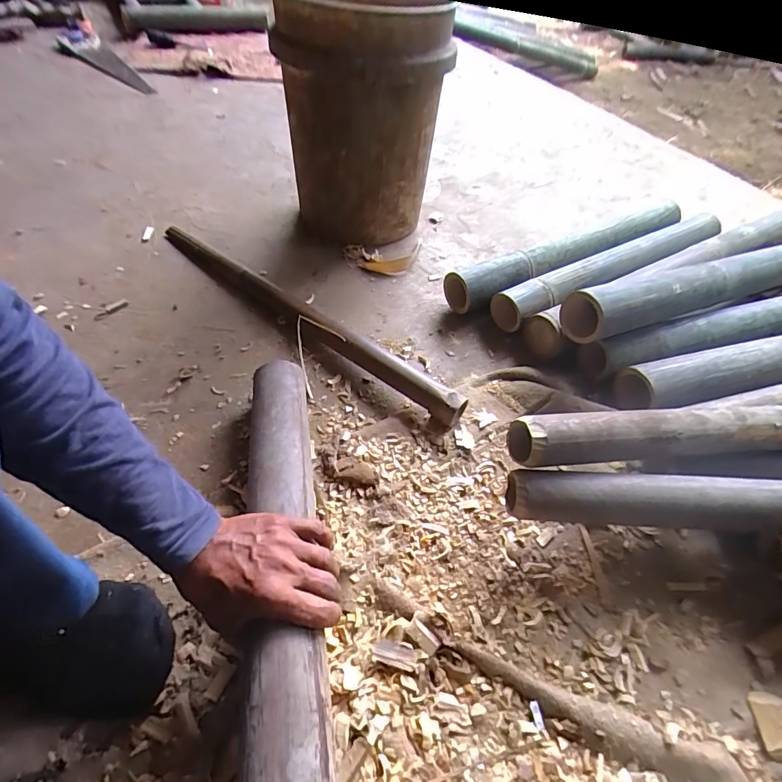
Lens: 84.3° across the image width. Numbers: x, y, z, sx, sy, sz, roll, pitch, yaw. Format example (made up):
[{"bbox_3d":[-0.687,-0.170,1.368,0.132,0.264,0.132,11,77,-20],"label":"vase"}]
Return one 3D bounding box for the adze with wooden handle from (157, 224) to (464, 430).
[{"bbox_3d":[-0.170,-0.126,0.725,0.663,0.055,0.053,31,56,17],"label":"adze with wooden handle"}]

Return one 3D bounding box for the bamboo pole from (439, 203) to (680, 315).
[{"bbox_3d":[0.375,-0.273,0.849,0.604,0.070,0.066,-23,58,-21],"label":"bamboo pole"}]

